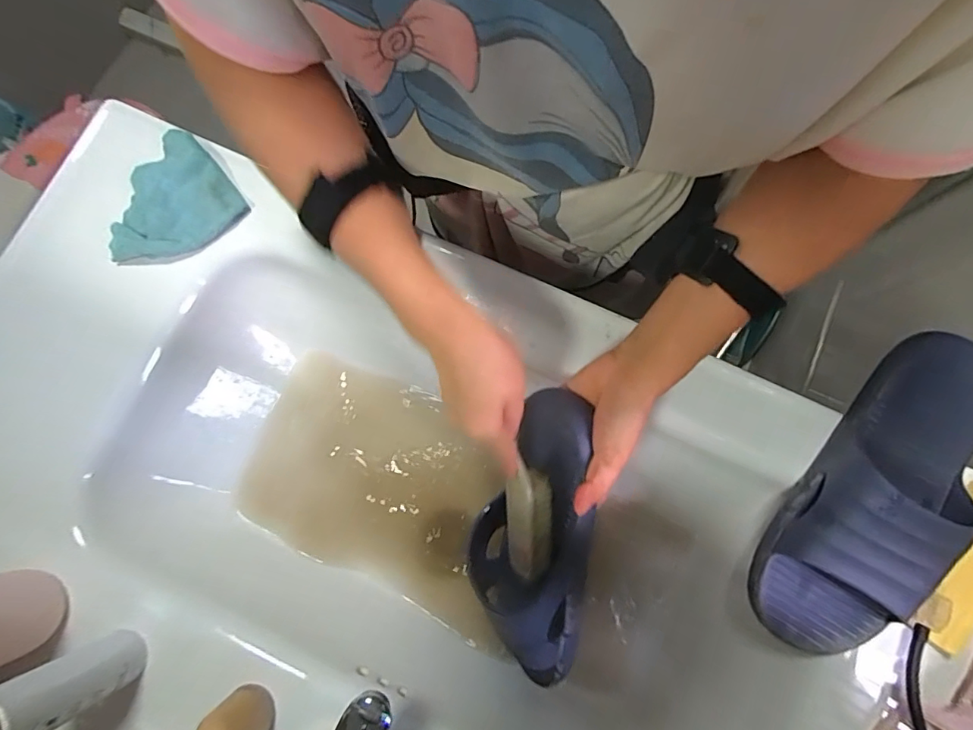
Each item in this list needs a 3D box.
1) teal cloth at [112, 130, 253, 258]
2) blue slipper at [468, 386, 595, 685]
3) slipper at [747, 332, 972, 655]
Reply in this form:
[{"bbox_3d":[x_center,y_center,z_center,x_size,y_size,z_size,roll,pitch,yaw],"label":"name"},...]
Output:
[{"bbox_3d":[-0.307,-0.153,0.461,0.122,0.015,0.102,-38,81,-6],"label":"teal cloth"},{"bbox_3d":[0.046,0.152,0.427,0.082,0.101,0.266,9,101,-30],"label":"blue slipper"},{"bbox_3d":[0.318,0.100,0.374,0.105,0.071,0.278,30,82,6],"label":"slipper"}]

